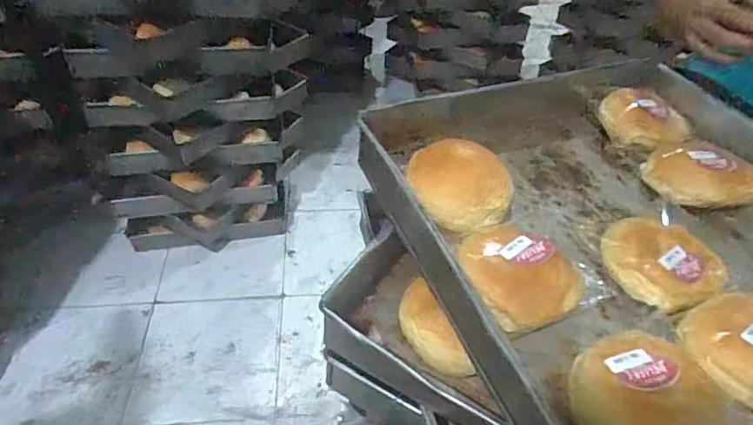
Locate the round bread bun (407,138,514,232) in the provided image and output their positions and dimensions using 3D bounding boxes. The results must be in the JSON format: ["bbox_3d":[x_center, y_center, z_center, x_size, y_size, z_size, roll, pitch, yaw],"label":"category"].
[{"bbox_3d":[0.083,-0.029,0.504,0.108,0.041,0.085,15,45,11],"label":"round bread bun"}]

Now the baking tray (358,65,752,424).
[{"bbox_3d":[0.231,-0.002,0.489,0.399,0.066,0.402,-14,46,-17],"label":"baking tray"}]

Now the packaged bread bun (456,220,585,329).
[{"bbox_3d":[0.116,0.048,0.420,0.083,0.040,0.085,2,44,-2],"label":"packaged bread bun"}]

